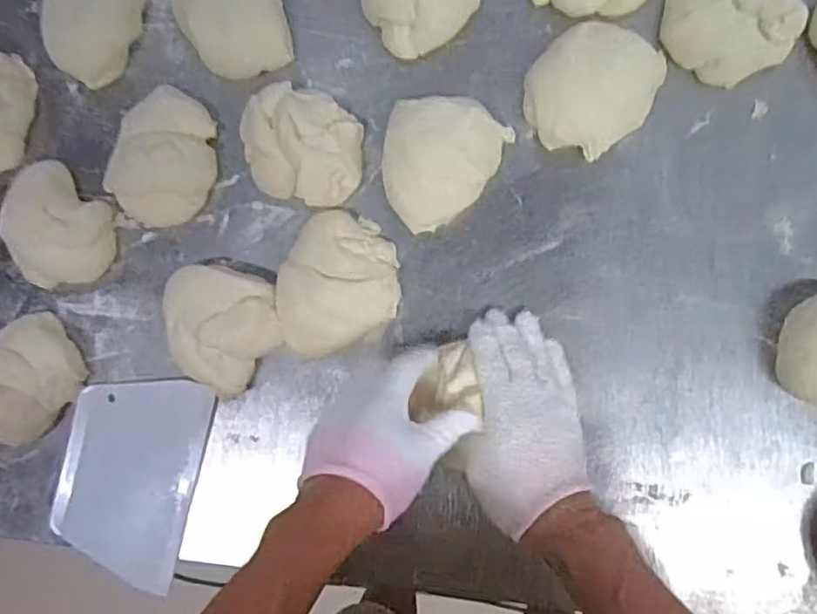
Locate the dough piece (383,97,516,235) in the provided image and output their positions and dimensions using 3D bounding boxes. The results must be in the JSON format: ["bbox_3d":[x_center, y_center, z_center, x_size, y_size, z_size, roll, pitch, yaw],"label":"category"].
[{"bbox_3d":[0.033,-0.123,0.520,0.109,0.039,0.112,1,87,7],"label":"dough piece"}]

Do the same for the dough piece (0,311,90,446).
[{"bbox_3d":[-0.355,0.067,0.540,0.103,0.050,0.096,0,86,6],"label":"dough piece"}]

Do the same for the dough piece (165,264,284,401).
[{"bbox_3d":[-0.166,0.019,0.526,0.105,0.048,0.114,-9,86,6],"label":"dough piece"}]

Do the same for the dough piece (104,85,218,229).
[{"bbox_3d":[-0.225,-0.137,0.542,0.094,0.038,0.124,4,88,7],"label":"dough piece"}]

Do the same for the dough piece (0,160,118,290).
[{"bbox_3d":[-0.325,-0.070,0.543,0.109,0.043,0.097,40,92,7],"label":"dough piece"}]

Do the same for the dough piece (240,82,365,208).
[{"bbox_3d":[-0.094,-0.144,0.526,0.111,0.041,0.101,13,89,7],"label":"dough piece"}]

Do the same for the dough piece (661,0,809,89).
[{"bbox_3d":[0.264,-0.243,0.496,0.097,0.036,0.106,0,86,6],"label":"dough piece"}]

